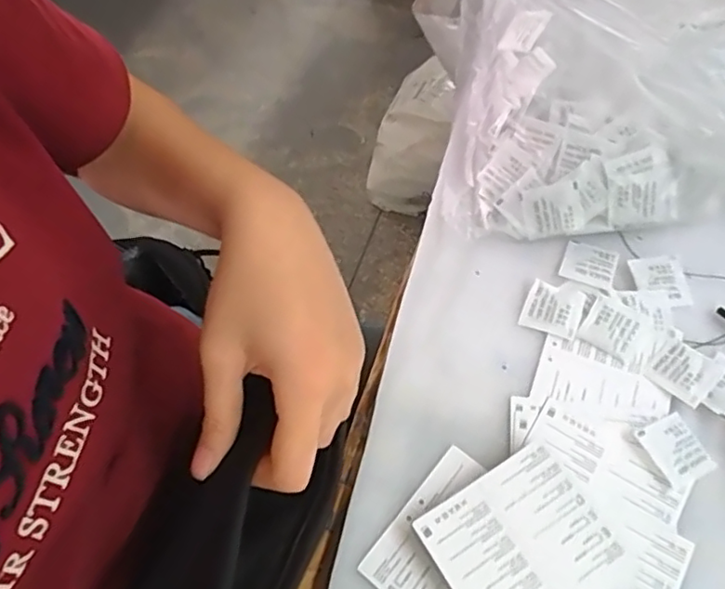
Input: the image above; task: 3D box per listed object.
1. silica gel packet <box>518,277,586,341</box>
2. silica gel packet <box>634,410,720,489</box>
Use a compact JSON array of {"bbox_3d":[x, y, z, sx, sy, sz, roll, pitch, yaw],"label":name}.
[{"bbox_3d":[0.143,0.010,0.452,0.041,0.007,0.043,22,63,15],"label":"silica gel packet"},{"bbox_3d":[0.205,0.102,0.395,0.037,0.005,0.042,-25,62,-11],"label":"silica gel packet"}]

